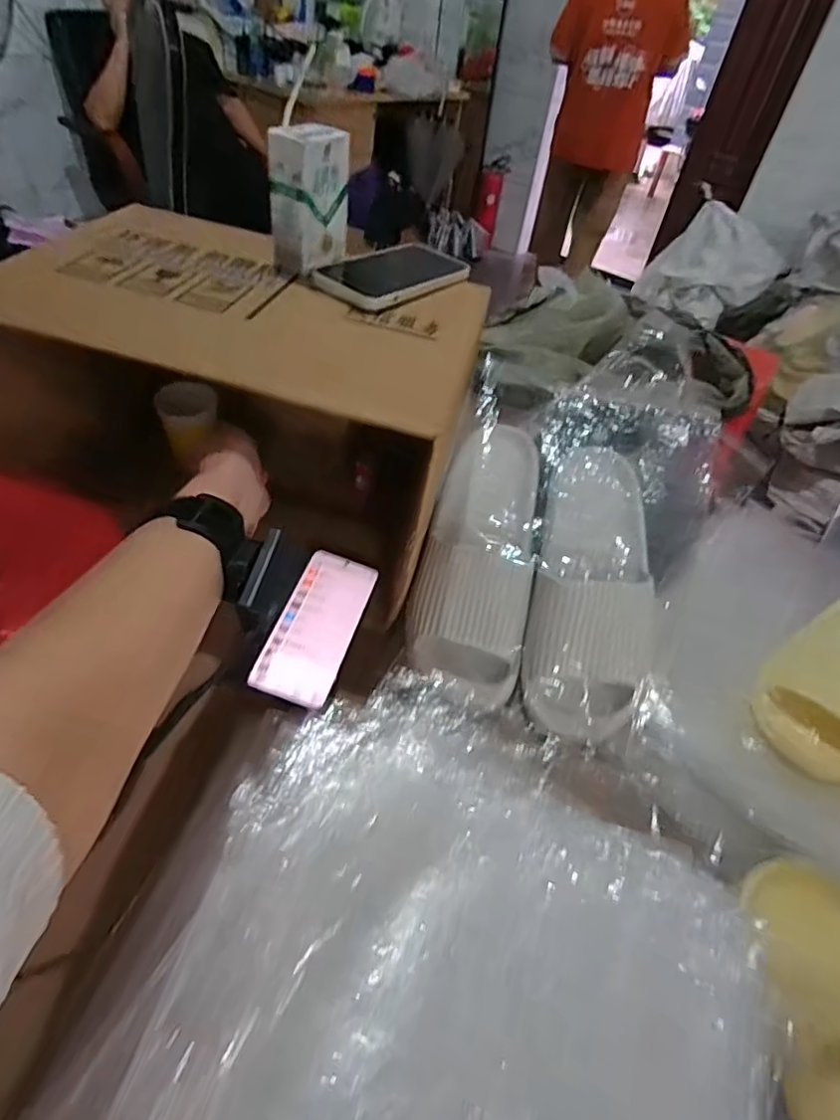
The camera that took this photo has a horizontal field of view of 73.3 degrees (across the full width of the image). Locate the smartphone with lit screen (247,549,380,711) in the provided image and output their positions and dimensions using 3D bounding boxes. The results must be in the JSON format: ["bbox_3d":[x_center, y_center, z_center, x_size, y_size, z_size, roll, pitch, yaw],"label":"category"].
[{"bbox_3d":[-0.097,0.060,0.543,0.074,0.006,0.164,18,52,3],"label":"smartphone with lit screen"}]

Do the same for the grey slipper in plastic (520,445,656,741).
[{"bbox_3d":[0.161,0.020,0.517,0.103,0.061,0.270,9,75,6],"label":"grey slipper in plastic"}]

